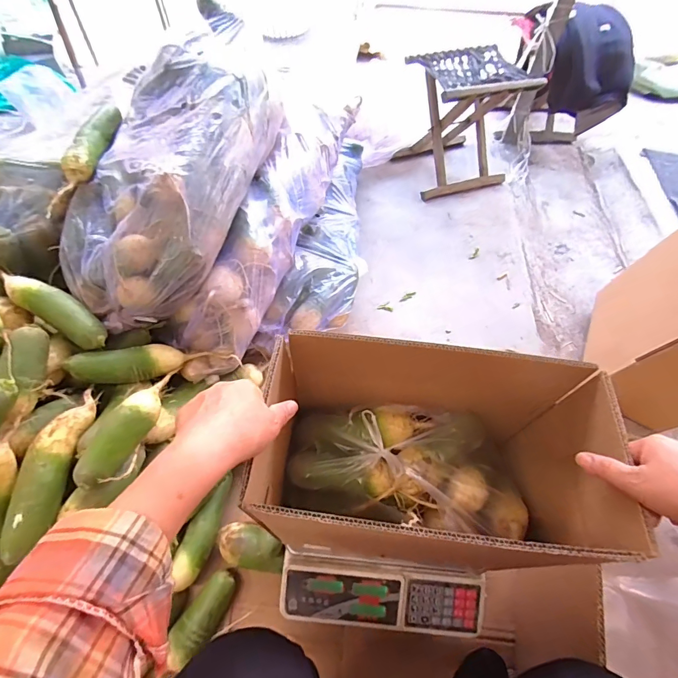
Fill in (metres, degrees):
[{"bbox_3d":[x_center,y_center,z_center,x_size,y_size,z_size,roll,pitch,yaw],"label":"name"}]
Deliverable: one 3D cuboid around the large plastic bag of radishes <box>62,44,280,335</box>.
[{"bbox_3d":[-0.316,-0.296,0.721,0.300,0.213,0.520,17,59,9],"label":"large plastic bag of radishes"}]

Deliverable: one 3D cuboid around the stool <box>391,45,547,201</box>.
[{"bbox_3d":[0.367,-0.647,1.200,0.326,0.317,0.268,-22,61,-15],"label":"stool"}]

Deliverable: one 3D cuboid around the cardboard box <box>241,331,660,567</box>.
[{"bbox_3d":[0.103,0.144,0.467,0.349,0.219,0.184,6,58,2],"label":"cardboard box"}]

